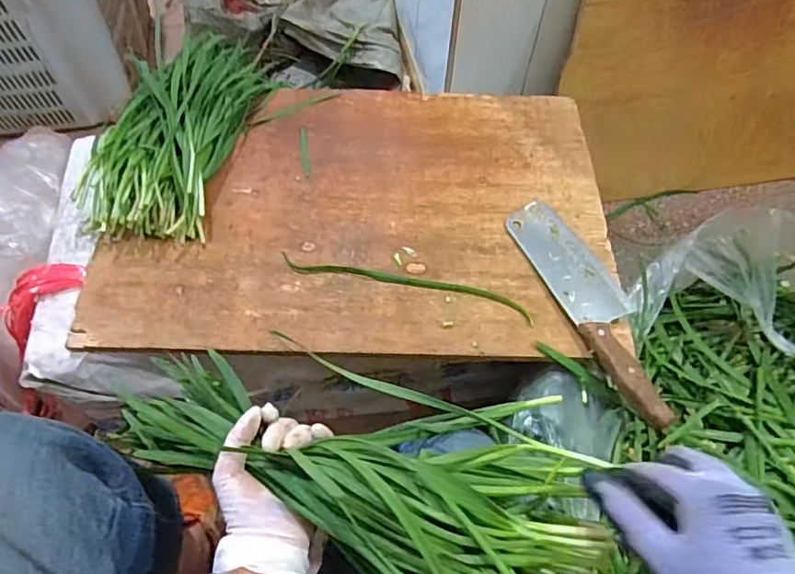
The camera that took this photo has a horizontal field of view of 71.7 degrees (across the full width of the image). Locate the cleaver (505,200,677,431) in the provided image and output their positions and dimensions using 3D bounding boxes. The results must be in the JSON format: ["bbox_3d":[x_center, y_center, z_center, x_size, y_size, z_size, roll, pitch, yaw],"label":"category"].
[{"bbox_3d":[0.218,0.012,0.605,0.073,0.027,0.289,-19,62,-13],"label":"cleaver"}]

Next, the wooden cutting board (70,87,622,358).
[{"bbox_3d":[-0.038,-0.103,0.677,0.578,0.013,0.399,2,59,-1],"label":"wooden cutting board"}]

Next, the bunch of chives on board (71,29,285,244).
[{"bbox_3d":[-0.270,-0.224,0.711,0.159,0.059,0.376,12,60,5],"label":"bunch of chives on board"}]

